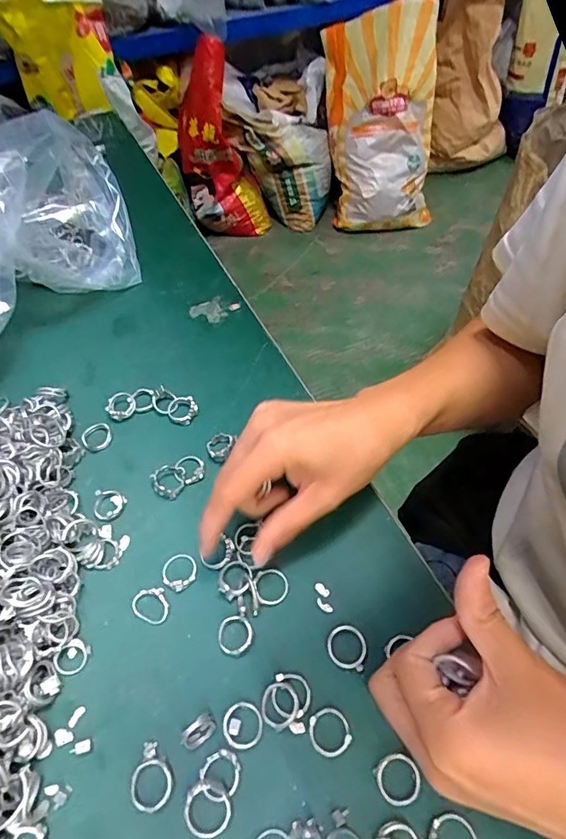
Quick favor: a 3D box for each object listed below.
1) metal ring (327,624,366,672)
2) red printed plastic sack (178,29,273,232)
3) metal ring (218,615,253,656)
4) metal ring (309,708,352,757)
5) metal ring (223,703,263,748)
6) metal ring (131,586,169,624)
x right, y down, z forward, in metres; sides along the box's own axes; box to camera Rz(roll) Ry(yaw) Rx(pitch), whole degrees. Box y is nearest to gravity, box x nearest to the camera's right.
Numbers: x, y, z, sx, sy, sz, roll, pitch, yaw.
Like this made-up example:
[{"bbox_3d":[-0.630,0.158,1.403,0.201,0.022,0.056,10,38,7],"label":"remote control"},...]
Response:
[{"bbox_3d":[0.036,0.127,0.269,0.022,0.005,0.022,0,53,1],"label":"metal ring"},{"bbox_3d":[-0.207,-0.919,1.668,0.293,0.604,0.242,-5,53,-3],"label":"red printed plastic sack"},{"bbox_3d":[-0.027,0.122,0.274,0.020,0.007,0.021,-14,54,-9],"label":"metal ring"},{"bbox_3d":[0.024,0.160,0.247,0.020,0.005,0.021,0,53,1],"label":"metal ring"},{"bbox_3d":[-0.021,0.158,0.249,0.020,0.006,0.021,0,53,1],"label":"metal ring"},{"bbox_3d":[-0.079,0.112,0.287,0.021,0.004,0.022,0,53,1],"label":"metal ring"}]

